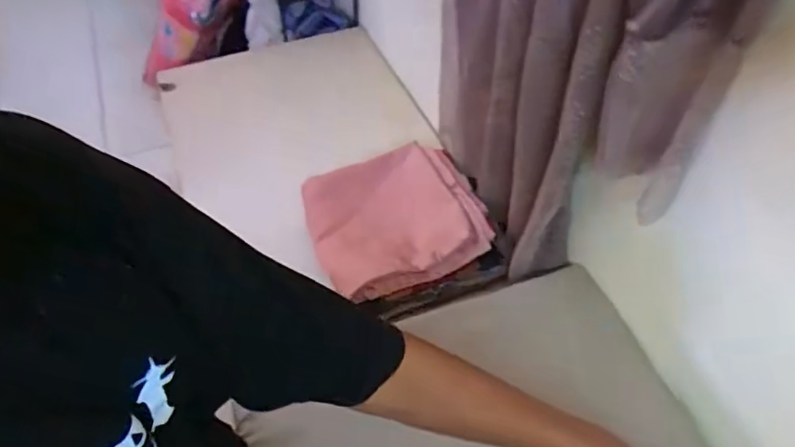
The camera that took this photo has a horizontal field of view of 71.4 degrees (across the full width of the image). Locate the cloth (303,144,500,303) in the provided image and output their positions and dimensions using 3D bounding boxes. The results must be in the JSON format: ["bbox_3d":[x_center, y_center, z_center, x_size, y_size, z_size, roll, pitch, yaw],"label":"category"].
[{"bbox_3d":[-0.005,-0.016,0.881,0.264,0.037,0.253,-21,53,-15],"label":"cloth"}]

